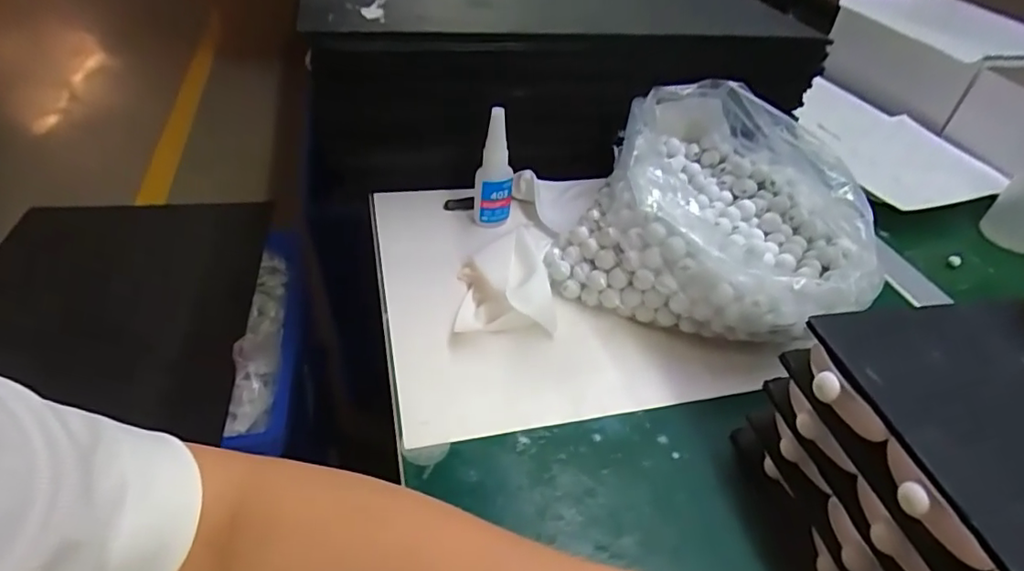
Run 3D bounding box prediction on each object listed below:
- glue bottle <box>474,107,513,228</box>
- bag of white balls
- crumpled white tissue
[{"bbox_3d":[-0.017,-0.101,0.490,0.033,0.104,0.026,3,41,-3],"label":"glue bottle"},{"bbox_3d":[0.174,-0.060,0.467,0.208,0.118,0.227,25,44,19],"label":"bag of white balls"},{"bbox_3d":[-0.005,-0.002,0.437,0.073,0.040,0.094,3,41,-5],"label":"crumpled white tissue"}]

